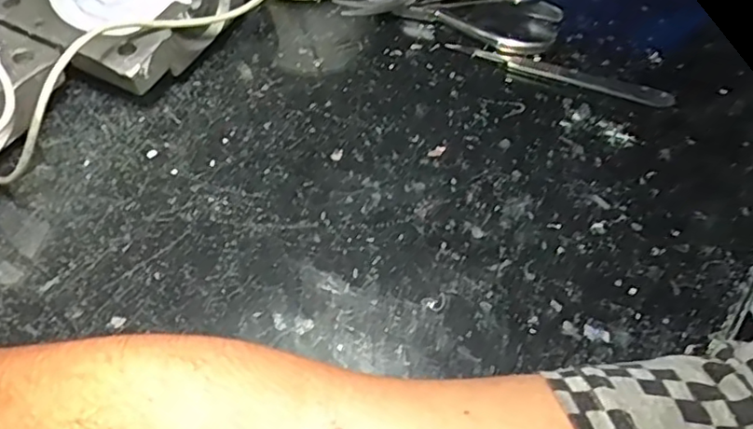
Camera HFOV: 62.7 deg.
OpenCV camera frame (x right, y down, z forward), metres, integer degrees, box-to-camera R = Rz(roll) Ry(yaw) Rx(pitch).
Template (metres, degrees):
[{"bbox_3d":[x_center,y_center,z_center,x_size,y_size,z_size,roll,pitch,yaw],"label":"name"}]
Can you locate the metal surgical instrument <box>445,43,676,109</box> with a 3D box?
[{"bbox_3d":[0.108,-0.084,0.371,0.133,0.007,0.012,17,58,12],"label":"metal surgical instrument"}]

